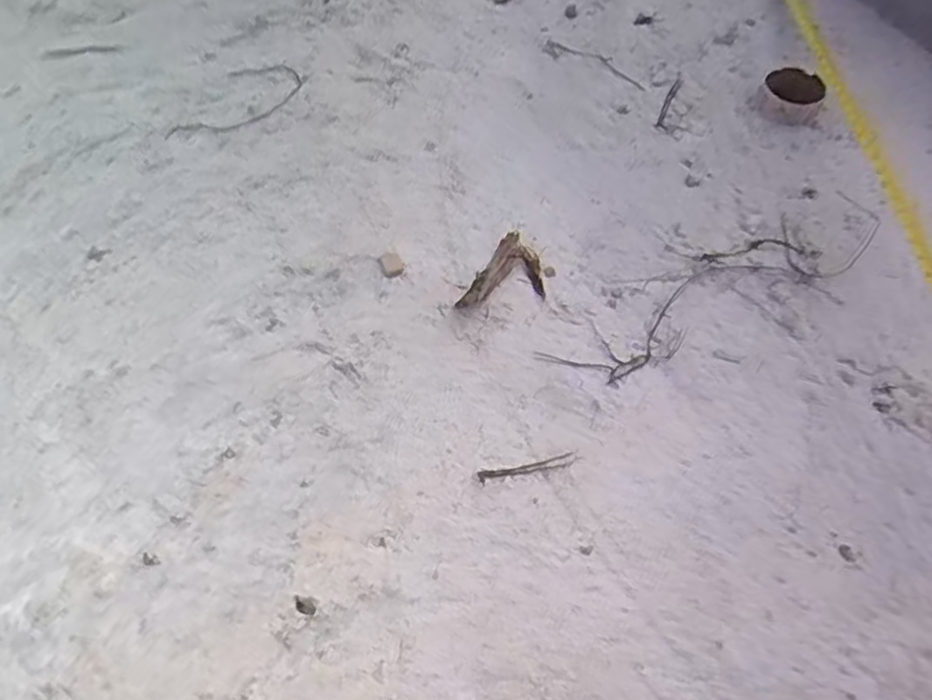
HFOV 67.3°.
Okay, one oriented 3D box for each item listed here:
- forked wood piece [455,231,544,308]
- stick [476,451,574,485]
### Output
[{"bbox_3d":[0.053,-0.082,0.828,0.075,0.021,0.130,25,57,15],"label":"forked wood piece"},{"bbox_3d":[0.061,0.119,0.703,0.099,0.004,0.015,-11,55,-10],"label":"stick"}]

